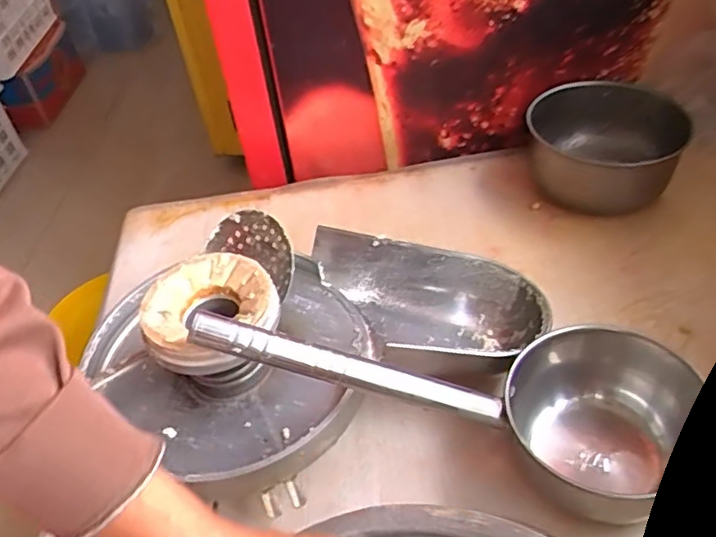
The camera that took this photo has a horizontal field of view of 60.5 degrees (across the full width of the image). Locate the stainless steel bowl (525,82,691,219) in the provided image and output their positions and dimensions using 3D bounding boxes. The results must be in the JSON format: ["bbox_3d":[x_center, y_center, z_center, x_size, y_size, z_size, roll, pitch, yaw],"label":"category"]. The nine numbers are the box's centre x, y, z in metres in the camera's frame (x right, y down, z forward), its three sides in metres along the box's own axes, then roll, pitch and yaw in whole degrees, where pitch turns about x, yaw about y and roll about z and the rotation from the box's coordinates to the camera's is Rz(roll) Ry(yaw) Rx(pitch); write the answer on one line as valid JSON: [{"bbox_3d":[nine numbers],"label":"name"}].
[{"bbox_3d":[0.287,-0.139,0.727,0.164,0.093,0.158,6,45,14],"label":"stainless steel bowl"}]

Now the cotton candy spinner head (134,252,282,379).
[{"bbox_3d":[-0.118,0.033,0.490,0.104,0.029,0.105,-18,44,-10],"label":"cotton candy spinner head"}]

